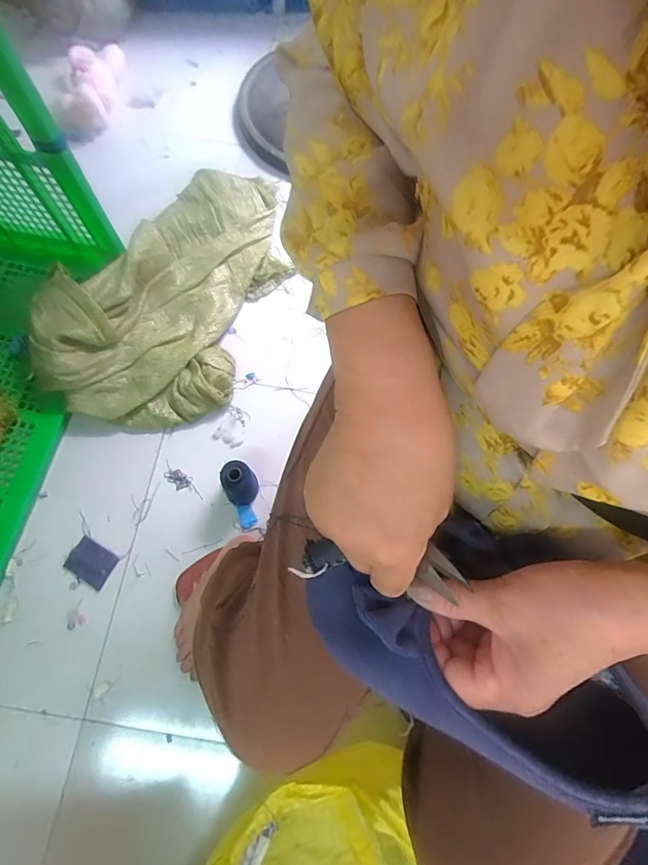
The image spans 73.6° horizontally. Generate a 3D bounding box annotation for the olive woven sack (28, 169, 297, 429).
[{"bbox_3d":[-0.276,-0.299,0.860,0.337,0.127,0.619,22,73,5],"label":"olive woven sack"}]

